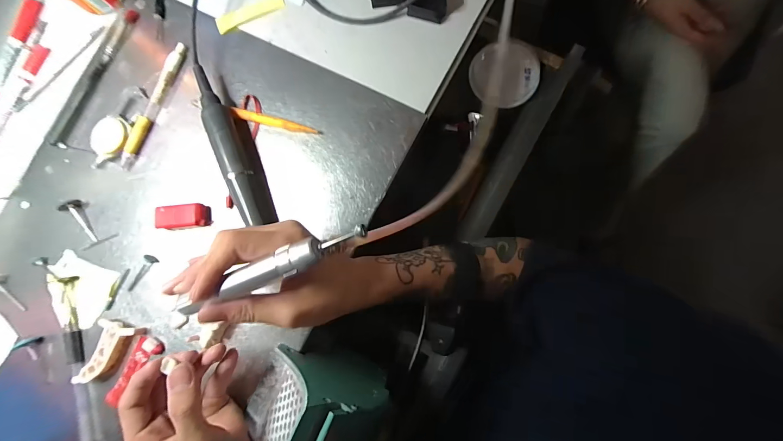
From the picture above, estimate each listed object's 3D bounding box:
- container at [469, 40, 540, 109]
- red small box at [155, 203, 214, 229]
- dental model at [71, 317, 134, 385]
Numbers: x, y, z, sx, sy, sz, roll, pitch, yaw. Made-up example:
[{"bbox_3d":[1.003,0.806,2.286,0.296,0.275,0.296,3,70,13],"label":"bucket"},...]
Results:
[{"bbox_3d":[0.143,-0.182,0.410,0.091,0.023,0.076,-39,81,1],"label":"container"},{"bbox_3d":[-0.199,-0.004,0.320,0.045,0.020,0.021,-4,83,5],"label":"red small box"},{"bbox_3d":[-0.263,0.117,0.304,0.030,0.016,0.061,33,87,8],"label":"dental model"}]

